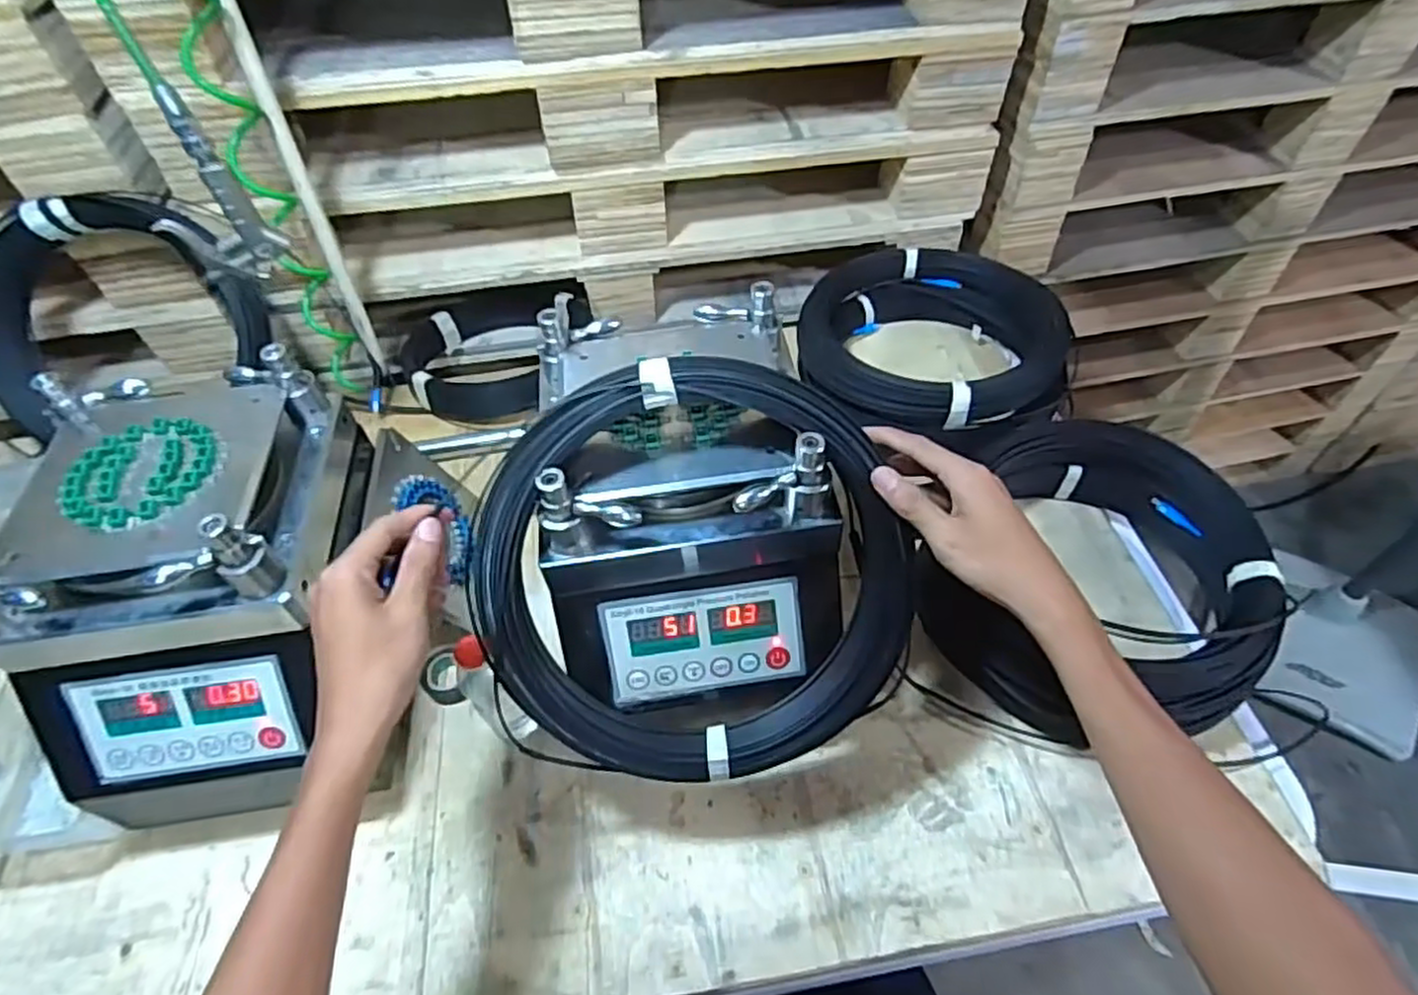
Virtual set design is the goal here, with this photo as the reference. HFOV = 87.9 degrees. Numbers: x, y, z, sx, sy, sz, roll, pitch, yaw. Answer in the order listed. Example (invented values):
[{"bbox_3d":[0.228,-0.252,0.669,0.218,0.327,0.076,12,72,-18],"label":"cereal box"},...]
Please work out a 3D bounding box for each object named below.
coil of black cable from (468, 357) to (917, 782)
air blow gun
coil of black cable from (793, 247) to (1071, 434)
[{"bbox_3d":[-0.013,0.056,0.524,0.299,0.296,0.031,-17,10,0],"label":"coil of black cable"},{"bbox_3d":[-0.456,-0.271,0.658,0.089,0.168,0.023,-5,52,-1],"label":"air blow gun"},{"bbox_3d":[0.276,-0.195,0.902,0.285,0.083,0.311,-36,59,-23],"label":"coil of black cable"}]

